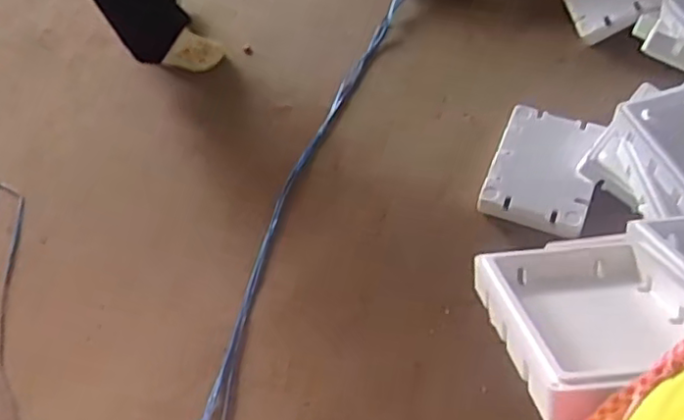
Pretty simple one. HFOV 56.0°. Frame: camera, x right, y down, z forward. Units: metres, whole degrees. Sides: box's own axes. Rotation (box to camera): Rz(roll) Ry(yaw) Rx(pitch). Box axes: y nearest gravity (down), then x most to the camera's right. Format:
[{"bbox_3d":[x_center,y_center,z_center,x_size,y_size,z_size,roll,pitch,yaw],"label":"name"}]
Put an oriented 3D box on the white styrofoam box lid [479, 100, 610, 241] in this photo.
[{"bbox_3d":[0.545,-0.115,1.720,0.266,0.069,0.358,19,57,18],"label":"white styrofoam box lid"}]

